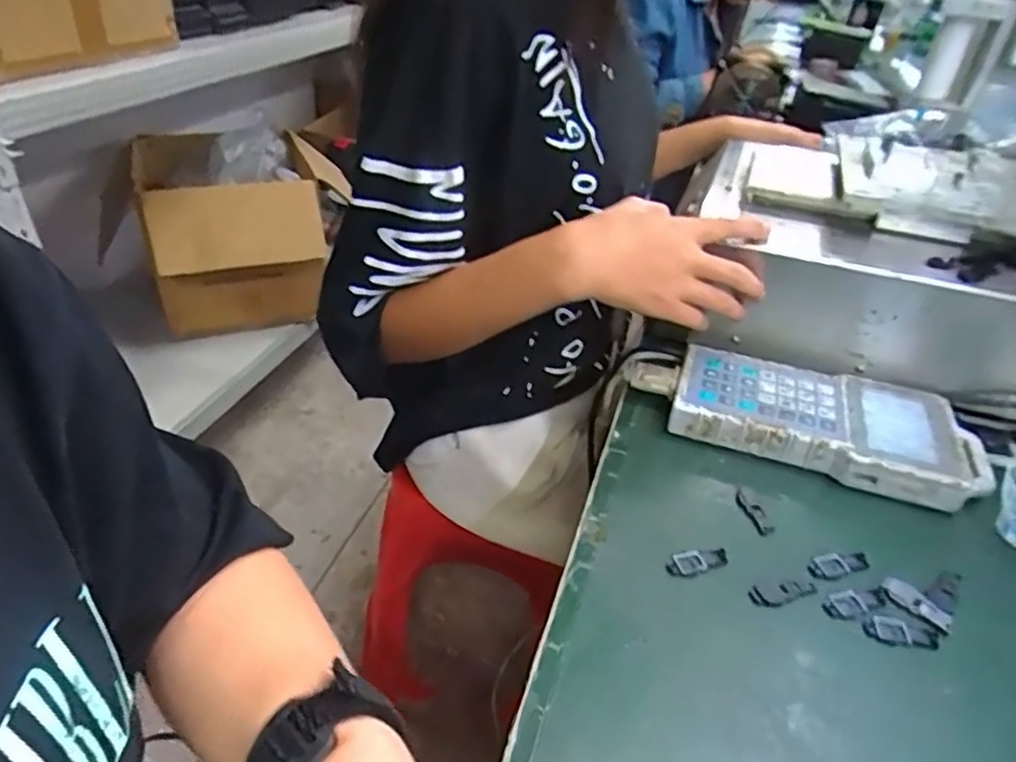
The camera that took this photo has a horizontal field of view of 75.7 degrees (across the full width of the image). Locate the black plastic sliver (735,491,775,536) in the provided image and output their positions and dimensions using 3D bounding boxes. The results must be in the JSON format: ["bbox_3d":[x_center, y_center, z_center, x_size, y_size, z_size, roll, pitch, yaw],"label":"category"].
[{"bbox_3d":[0.168,0.090,0.449,0.013,0.004,0.038,-8,38,-15],"label":"black plastic sliver"}]

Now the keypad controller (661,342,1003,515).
[{"bbox_3d":[0.246,0.031,0.509,0.224,0.032,0.106,16,38,17],"label":"keypad controller"}]

